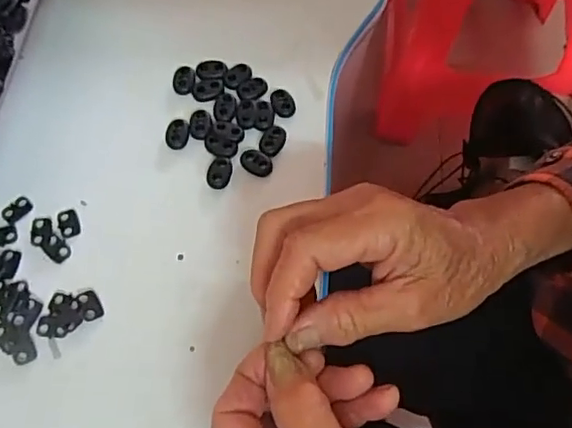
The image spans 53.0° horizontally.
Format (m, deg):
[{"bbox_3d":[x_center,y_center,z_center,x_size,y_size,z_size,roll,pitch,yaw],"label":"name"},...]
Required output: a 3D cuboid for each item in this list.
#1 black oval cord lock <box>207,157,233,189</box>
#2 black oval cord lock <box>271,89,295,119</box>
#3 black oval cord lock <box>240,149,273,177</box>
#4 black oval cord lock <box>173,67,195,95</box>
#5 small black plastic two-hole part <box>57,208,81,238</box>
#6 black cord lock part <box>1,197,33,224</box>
[{"bbox_3d":[-0.042,-0.027,0.364,0.015,0.005,0.021,6,65,5],"label":"black oval cord lock"},{"bbox_3d":[-0.002,-0.075,0.387,0.015,0.004,0.024,-13,65,-4],"label":"black oval cord lock"},{"bbox_3d":[-0.019,-0.033,0.366,0.022,0.004,0.015,33,70,16],"label":"black oval cord lock"},{"bbox_3d":[-0.070,-0.091,0.393,0.015,0.004,0.023,-3,64,0],"label":"black oval cord lock"},{"bbox_3d":[-0.134,0.005,0.353,0.012,0.004,0.019,-25,66,-10],"label":"small black plastic two-hole part"},{"bbox_3d":[-0.168,-0.003,0.356,0.018,0.004,0.013,-41,70,-16],"label":"black cord lock part"}]

